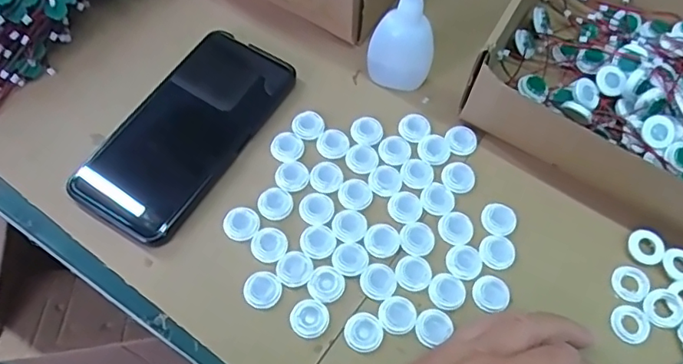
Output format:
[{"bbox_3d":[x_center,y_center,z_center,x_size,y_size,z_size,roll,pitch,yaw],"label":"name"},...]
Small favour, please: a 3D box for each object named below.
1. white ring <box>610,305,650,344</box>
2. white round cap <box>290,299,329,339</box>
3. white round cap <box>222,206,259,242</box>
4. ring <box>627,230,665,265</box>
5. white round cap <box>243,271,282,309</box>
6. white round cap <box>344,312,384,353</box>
[{"bbox_3d":[0.179,0.087,0.338,0.022,0.004,0.023,1,62,-2],"label":"white ring"},{"bbox_3d":[-0.019,0.082,0.329,0.022,0.004,0.022,1,62,-2],"label":"white round cap"},{"bbox_3d":[-0.065,0.027,0.354,0.022,0.004,0.023,1,62,-2],"label":"white round cap"},{"bbox_3d":[0.200,0.043,0.359,0.021,0.006,0.022,1,62,-2],"label":"ring"},{"bbox_3d":[-0.048,0.065,0.335,0.022,0.004,0.022,1,62,-2],"label":"white round cap"},{"bbox_3d":[0.013,0.089,0.327,0.023,0.004,0.022,1,62,-2],"label":"white round cap"}]

